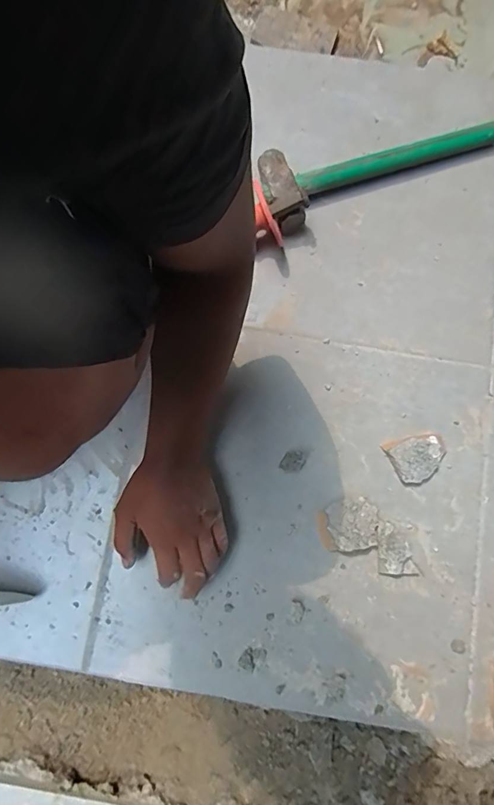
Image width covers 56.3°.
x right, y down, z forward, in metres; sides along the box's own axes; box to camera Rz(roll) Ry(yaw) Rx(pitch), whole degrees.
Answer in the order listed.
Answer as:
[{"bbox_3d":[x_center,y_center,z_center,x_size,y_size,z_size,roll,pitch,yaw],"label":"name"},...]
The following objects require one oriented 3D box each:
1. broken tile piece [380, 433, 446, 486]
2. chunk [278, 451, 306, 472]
[{"bbox_3d":[0.193,0.058,0.519,0.062,0.015,0.053,-29,81,-5],"label":"broken tile piece"},{"bbox_3d":[0.052,0.066,0.513,0.025,0.016,0.025,25,80,5],"label":"chunk"}]

